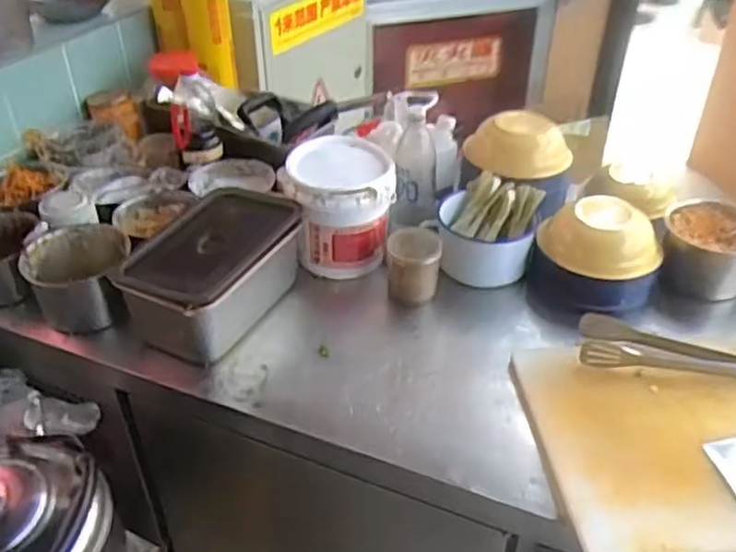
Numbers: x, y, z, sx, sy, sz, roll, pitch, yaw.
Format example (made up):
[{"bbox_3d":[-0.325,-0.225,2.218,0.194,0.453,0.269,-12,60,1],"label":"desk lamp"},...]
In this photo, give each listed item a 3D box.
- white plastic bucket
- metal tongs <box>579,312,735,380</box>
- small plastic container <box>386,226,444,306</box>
[{"bbox_3d":[-0.048,-0.108,1.171,0.177,0.203,0.168,0,37,-1],"label":"white plastic bucket"},{"bbox_3d":[0.420,0.109,1.002,0.238,0.043,0.085,4,37,5],"label":"metal tongs"},{"bbox_3d":[0.075,-0.010,1.128,0.084,0.097,0.081,3,37,3],"label":"small plastic container"}]

